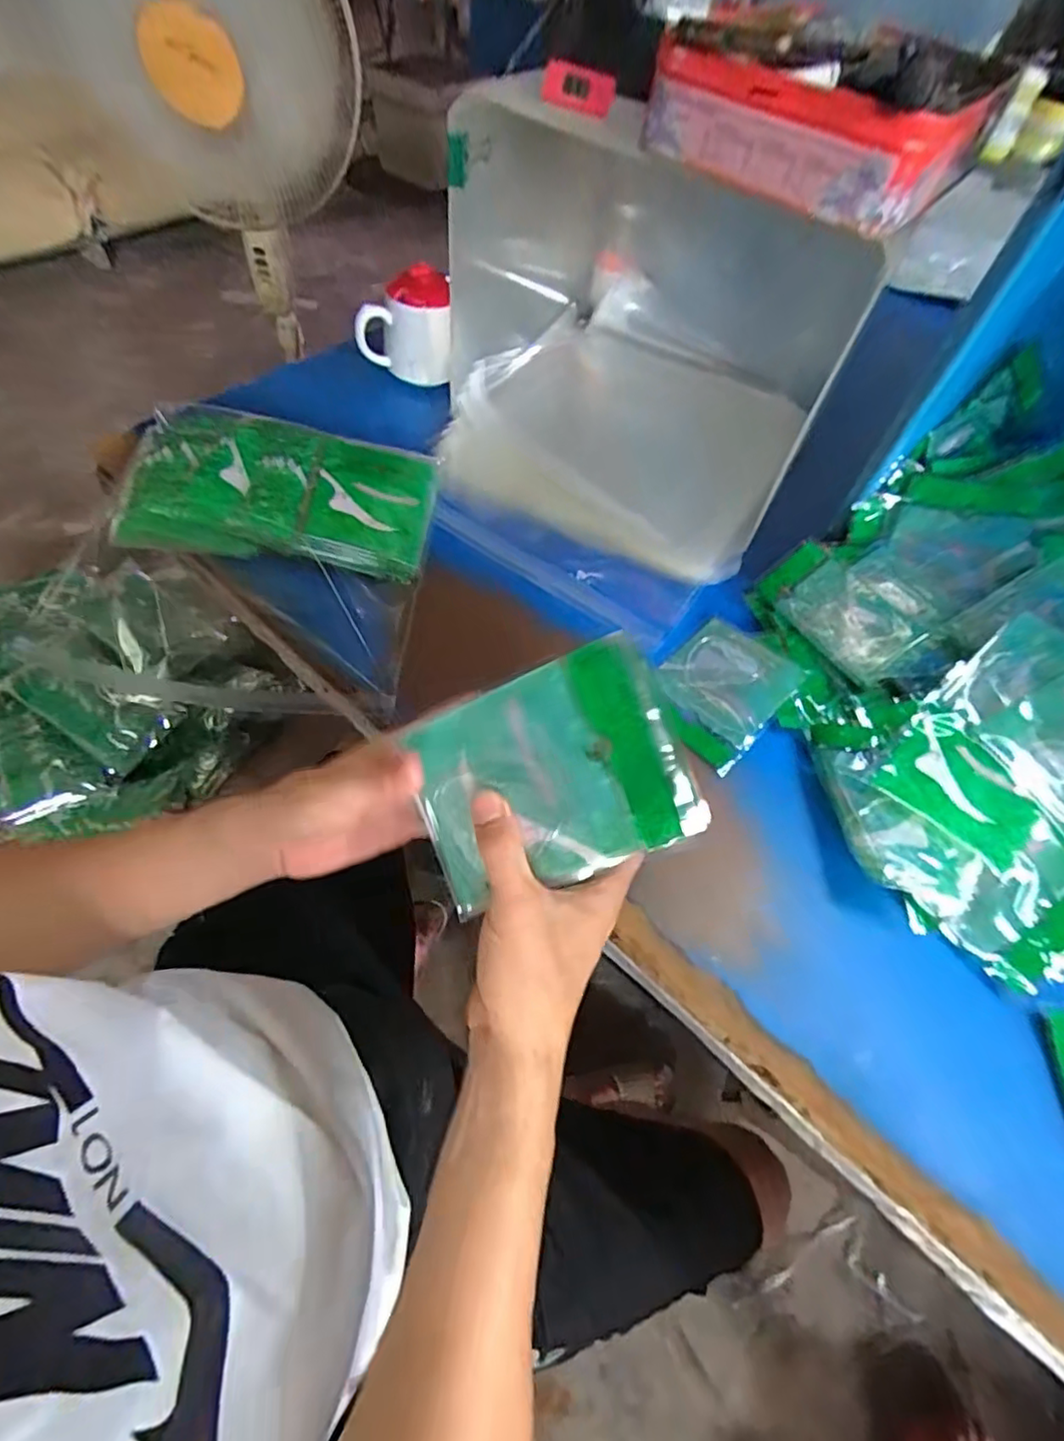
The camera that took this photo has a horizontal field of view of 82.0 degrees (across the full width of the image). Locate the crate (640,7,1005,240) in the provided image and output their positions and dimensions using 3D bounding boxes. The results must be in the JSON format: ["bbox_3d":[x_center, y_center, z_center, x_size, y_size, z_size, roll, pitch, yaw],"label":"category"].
[{"bbox_3d":[0.207,-0.429,0.421,0.188,0.067,0.246,30,60,14],"label":"crate"}]

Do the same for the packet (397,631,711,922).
[{"bbox_3d":[0.005,0.031,0.321,0.146,0.010,0.105,-25,85,24],"label":"packet"}]

